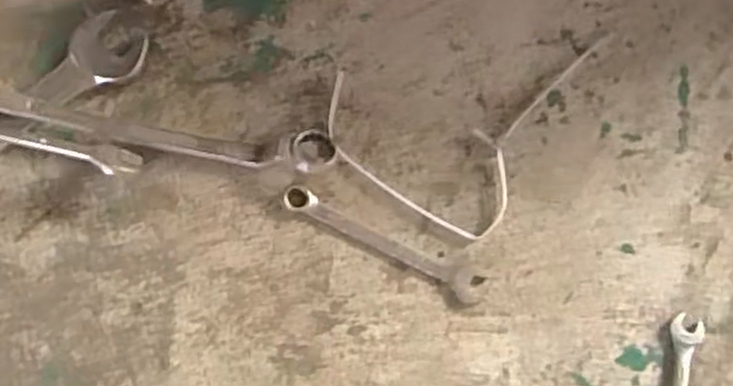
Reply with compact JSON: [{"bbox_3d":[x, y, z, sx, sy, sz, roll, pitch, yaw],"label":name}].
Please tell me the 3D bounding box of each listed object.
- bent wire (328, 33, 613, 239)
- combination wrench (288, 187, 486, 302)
[{"bbox_3d":[0.064,-0.075,0.536,0.148,0.008,0.182,31,78,5],"label":"bent wire"},{"bbox_3d":[0.012,0.033,0.510,0.147,0.009,0.020,26,78,4],"label":"combination wrench"}]

